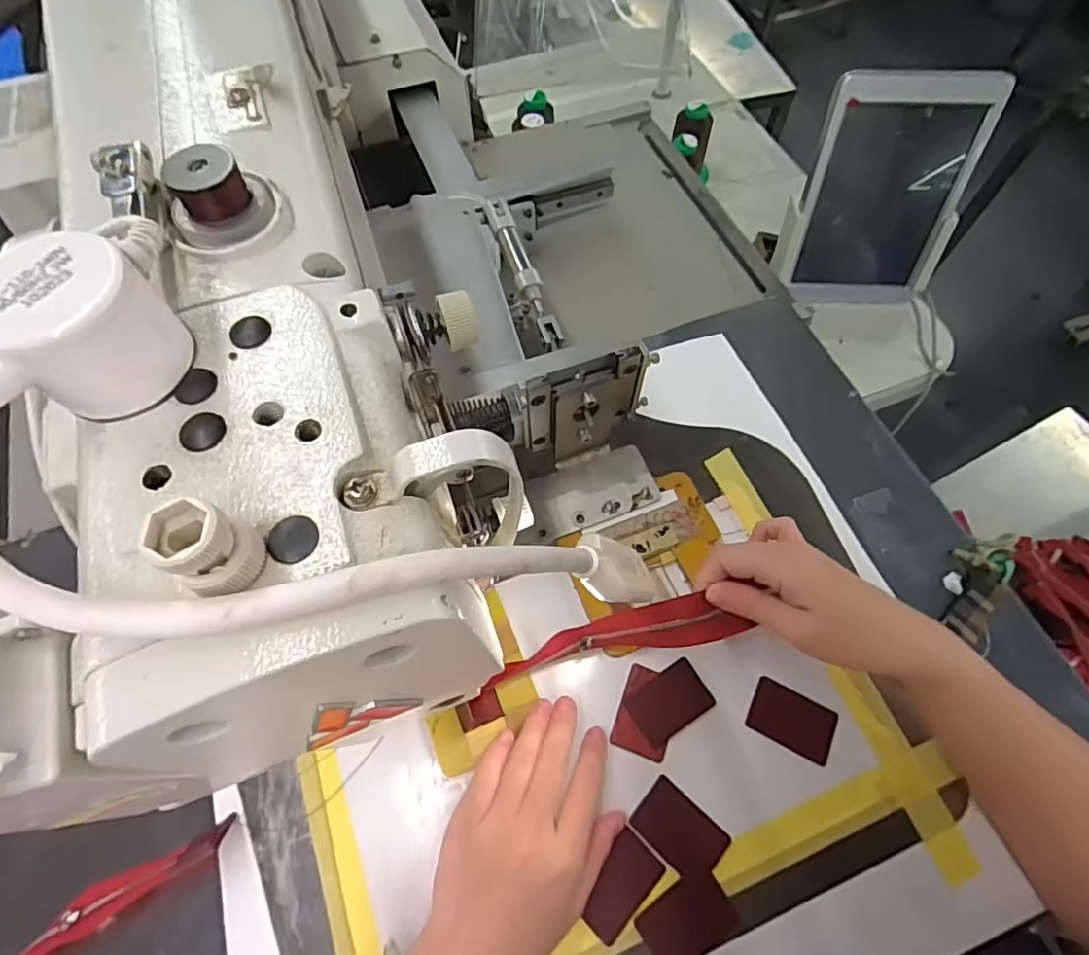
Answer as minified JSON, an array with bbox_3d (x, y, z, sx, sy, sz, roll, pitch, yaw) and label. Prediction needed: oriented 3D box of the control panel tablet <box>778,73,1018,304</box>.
[{"bbox_3d":[0.334,-0.274,0.558,0.162,0.212,0.027,-1,46,1],"label":"control panel tablet"}]

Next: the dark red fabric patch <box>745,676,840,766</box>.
[{"bbox_3d":[0.160,0.156,0.363,0.052,0.004,0.034,26,67,13],"label":"dark red fabric patch"}]

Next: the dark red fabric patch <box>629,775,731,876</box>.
[{"bbox_3d":[0.081,0.211,0.338,0.052,0.004,0.034,39,70,18],"label":"dark red fabric patch"}]

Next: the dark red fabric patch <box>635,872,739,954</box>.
[{"bbox_3d":[0.081,0.250,0.319,0.051,0.004,0.035,-30,67,-13],"label":"dark red fabric patch"}]

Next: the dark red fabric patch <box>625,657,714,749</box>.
[{"bbox_3d":[0.082,0.146,0.368,0.052,0.006,0.035,-30,67,-13],"label":"dark red fabric patch"}]

